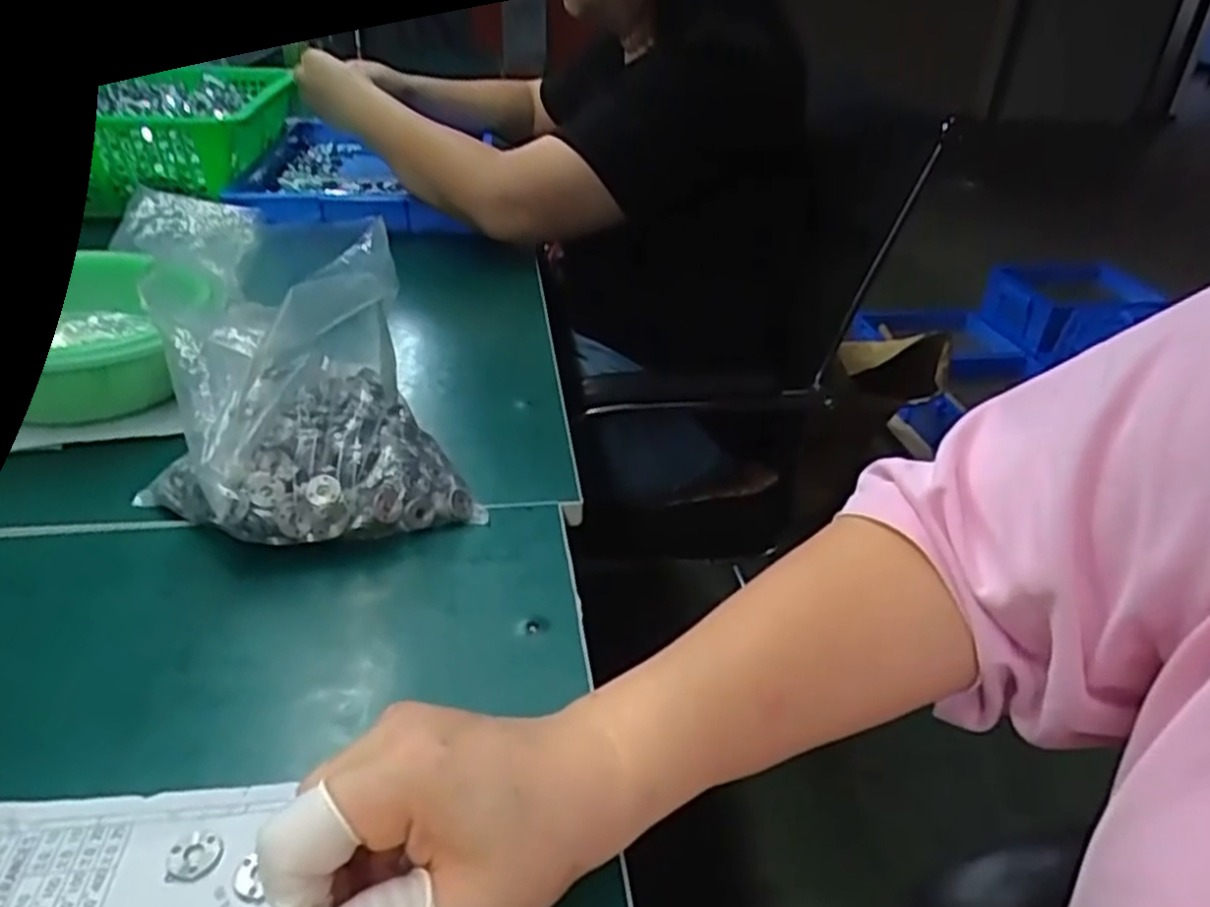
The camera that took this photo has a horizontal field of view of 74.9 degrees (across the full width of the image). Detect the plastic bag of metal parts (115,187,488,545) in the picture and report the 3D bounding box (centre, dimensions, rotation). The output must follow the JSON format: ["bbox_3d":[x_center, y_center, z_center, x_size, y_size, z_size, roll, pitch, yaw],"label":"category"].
[{"bbox_3d":[-0.170,-0.036,0.433,0.149,0.130,0.158,-11,35,-25],"label":"plastic bag of metal parts"}]

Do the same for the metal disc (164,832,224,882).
[{"bbox_3d":[-0.141,0.138,0.271,0.017,0.004,0.016,4,32,-3],"label":"metal disc"}]

